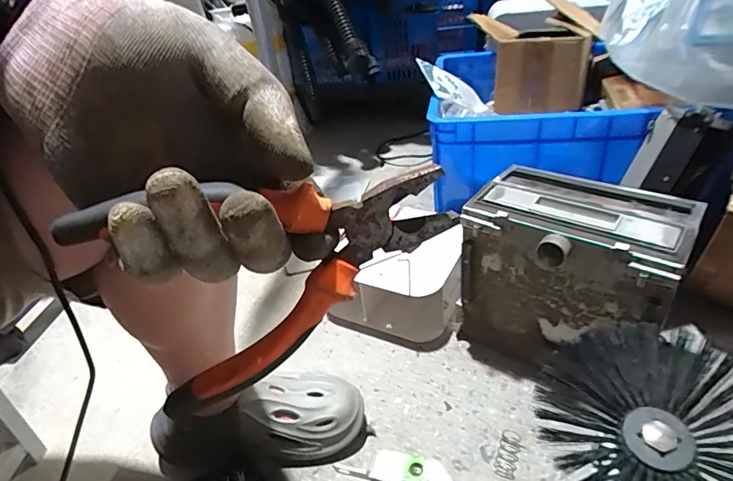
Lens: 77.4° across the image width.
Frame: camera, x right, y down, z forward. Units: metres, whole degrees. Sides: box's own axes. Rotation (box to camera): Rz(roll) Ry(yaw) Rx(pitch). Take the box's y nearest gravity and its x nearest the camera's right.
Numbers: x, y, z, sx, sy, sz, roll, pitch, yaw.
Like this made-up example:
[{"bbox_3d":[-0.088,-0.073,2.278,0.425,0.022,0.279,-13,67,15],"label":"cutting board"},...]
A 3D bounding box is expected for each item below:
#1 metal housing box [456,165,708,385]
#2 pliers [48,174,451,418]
[{"bbox_3d":[0.299,0.058,0.696,0.271,0.263,0.199,16,41,30],"label":"metal housing box"},{"bbox_3d":[-0.037,0.024,0.187,0.146,0.087,0.029,-9,34,-3],"label":"pliers"}]

